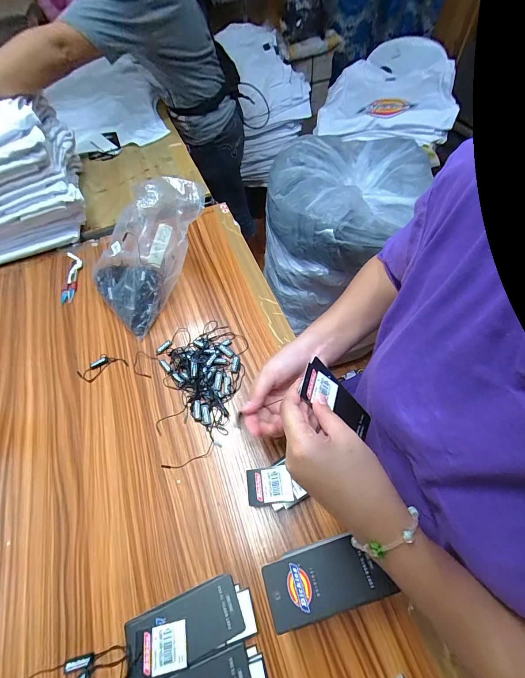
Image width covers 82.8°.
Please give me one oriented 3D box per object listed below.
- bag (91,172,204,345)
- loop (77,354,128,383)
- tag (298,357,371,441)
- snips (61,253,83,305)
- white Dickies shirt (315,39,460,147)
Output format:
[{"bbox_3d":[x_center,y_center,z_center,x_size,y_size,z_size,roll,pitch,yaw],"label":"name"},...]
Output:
[{"bbox_3d":[-0.201,-0.152,0.498,0.134,0.152,0.216,27,64,19],"label":"bag"},{"bbox_3d":[-0.255,0.042,0.472,0.072,0.005,0.038,-26,60,-12],"label":"loop"},{"bbox_3d":[0.080,0.065,0.311,0.105,0.005,0.043,41,60,-24],"label":"tag"},{"bbox_3d":[-0.368,-0.123,0.574,0.031,0.007,0.128,-11,58,-3],"label":"snips"},{"bbox_3d":[0.579,-1.116,1.331,0.529,0.147,0.669,15,61,13],"label":"white Dickies shirt"}]

